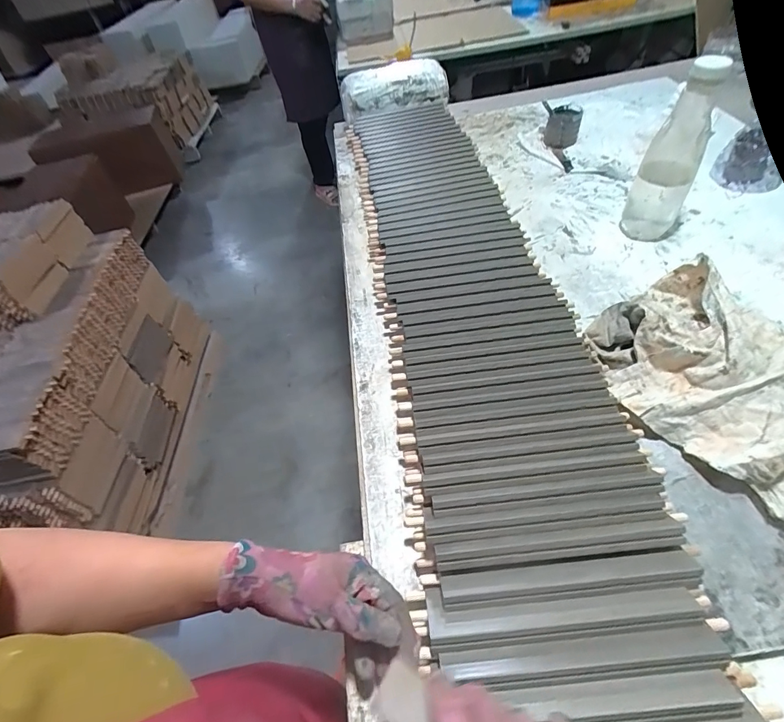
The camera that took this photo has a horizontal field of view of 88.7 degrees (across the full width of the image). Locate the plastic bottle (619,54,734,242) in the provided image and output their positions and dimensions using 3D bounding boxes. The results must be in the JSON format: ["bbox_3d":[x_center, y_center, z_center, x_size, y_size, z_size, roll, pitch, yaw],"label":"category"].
[{"bbox_3d":[0.375,-0.264,0.531,0.072,0.221,0.053,28,60,24],"label":"plastic bottle"}]

